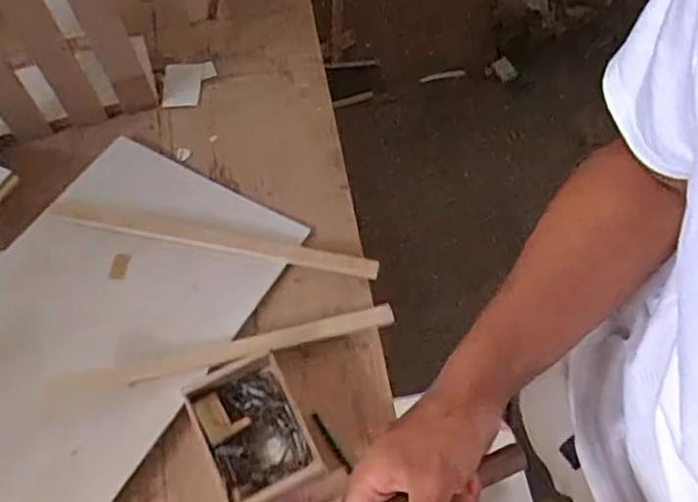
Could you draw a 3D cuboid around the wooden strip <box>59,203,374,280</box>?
[{"bbox_3d":[-0.169,-0.016,0.793,0.416,0.017,0.028,8,61,9],"label":"wooden strip"}]

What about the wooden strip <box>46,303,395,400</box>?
[{"bbox_3d":[-0.136,0.109,0.709,0.381,0.016,0.028,-14,60,-4],"label":"wooden strip"}]

